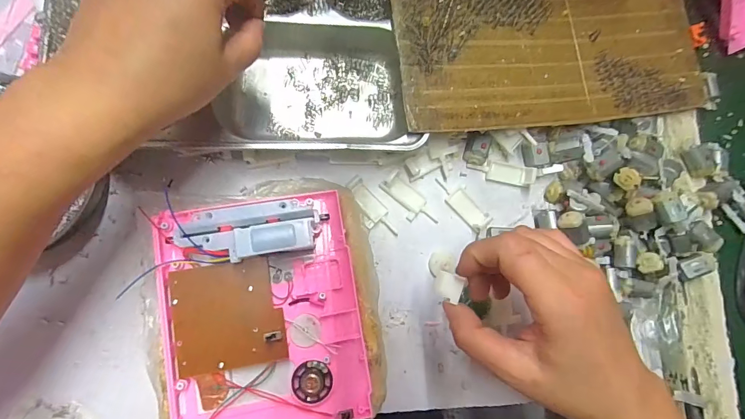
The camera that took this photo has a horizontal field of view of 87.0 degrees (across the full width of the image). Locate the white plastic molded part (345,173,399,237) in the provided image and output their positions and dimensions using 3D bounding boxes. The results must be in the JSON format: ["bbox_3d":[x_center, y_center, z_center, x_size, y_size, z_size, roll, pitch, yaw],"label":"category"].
[{"bbox_3d":[-0.001,0.000,0.330,0.024,0.012,0.058,-42,90,-10],"label":"white plastic molded part"}]

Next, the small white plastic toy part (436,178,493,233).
[{"bbox_3d":[0.080,-0.006,0.346,0.022,0.007,0.056,-40,77,-10],"label":"small white plastic toy part"}]

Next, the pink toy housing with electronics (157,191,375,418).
[{"bbox_3d":[-0.073,0.075,0.269,0.129,0.038,0.162,-8,84,-9],"label":"pink toy housing with electronics"}]

